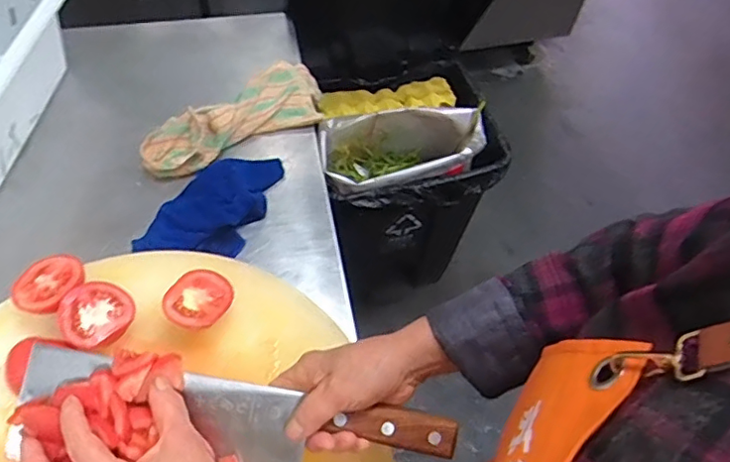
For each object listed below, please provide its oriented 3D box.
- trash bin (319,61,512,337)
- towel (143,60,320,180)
[{"bbox_3d":[0.058,-0.046,1.326,0.359,0.563,0.323,-19,60,-16],"label":"trash bin"},{"bbox_3d":[-0.179,-0.161,0.789,0.264,0.032,0.126,-23,61,-18],"label":"towel"}]

